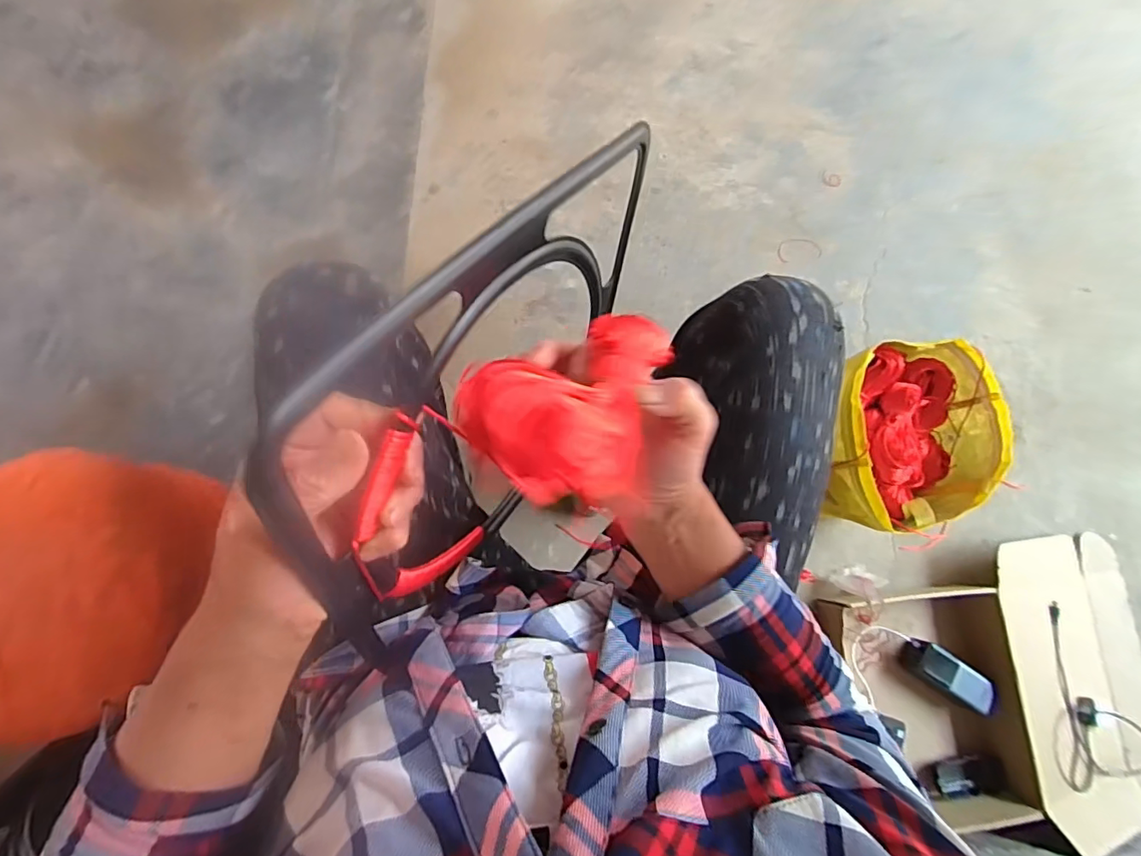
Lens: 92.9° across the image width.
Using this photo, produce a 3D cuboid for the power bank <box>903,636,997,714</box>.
[{"bbox_3d":[0.581,0.380,0.839,0.135,0.015,0.060,35,110,16],"label":"power bank"}]

